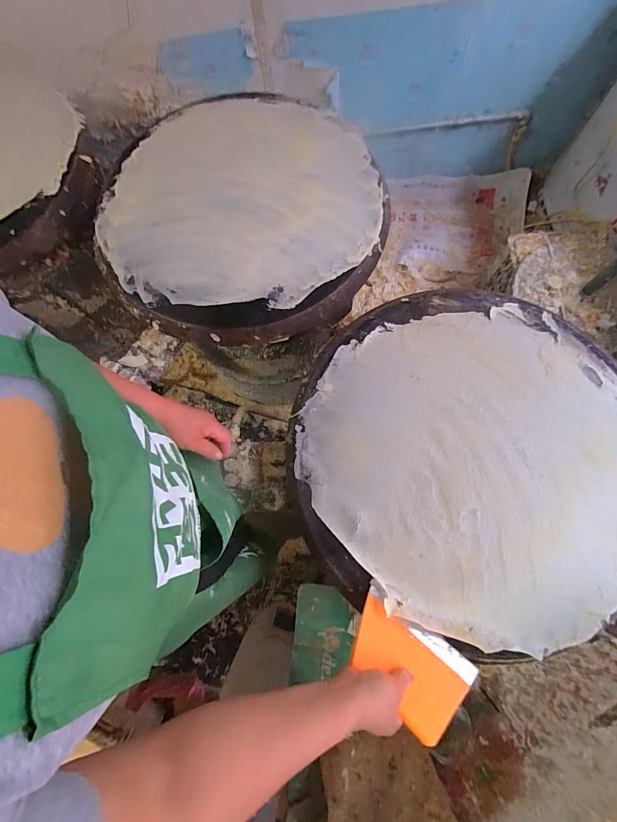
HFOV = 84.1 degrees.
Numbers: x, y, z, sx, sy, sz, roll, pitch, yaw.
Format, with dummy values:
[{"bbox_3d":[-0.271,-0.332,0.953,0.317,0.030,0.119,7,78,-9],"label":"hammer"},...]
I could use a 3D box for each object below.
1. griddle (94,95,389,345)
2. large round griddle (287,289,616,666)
[{"bbox_3d":[-0.141,-0.425,0.741,0.581,0.042,0.575,-1,77,3],"label":"griddle"},{"bbox_3d":[0.279,0.066,0.594,0.599,0.026,0.581,0,77,1],"label":"large round griddle"}]

